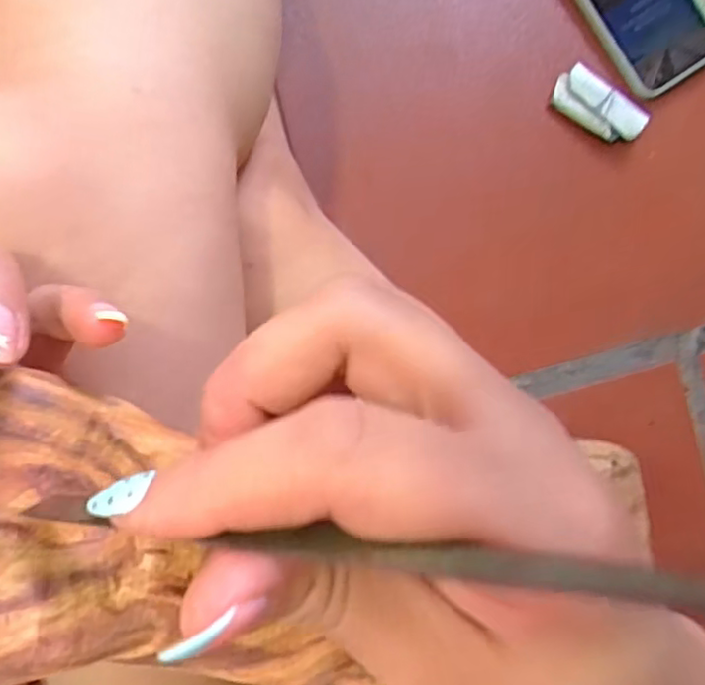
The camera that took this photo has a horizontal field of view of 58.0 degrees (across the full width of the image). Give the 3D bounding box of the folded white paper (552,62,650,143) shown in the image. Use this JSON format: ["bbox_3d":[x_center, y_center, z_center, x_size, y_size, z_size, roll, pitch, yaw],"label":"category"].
[{"bbox_3d":[0.173,-0.165,0.446,0.065,0.014,0.035,40,82,-3],"label":"folded white paper"}]

